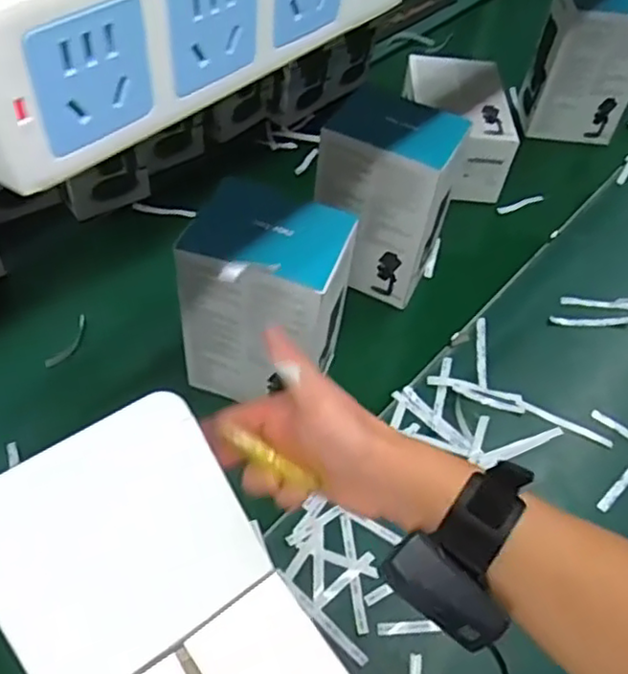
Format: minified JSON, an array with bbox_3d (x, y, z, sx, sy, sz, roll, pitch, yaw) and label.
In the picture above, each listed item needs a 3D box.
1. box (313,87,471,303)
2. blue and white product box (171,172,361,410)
[{"bbox_3d":[0.090,-0.174,0.844,0.144,0.236,0.104,27,55,15],"label":"box"},{"bbox_3d":[-0.051,-0.035,0.714,0.148,0.218,0.112,20,53,11],"label":"blue and white product box"}]

